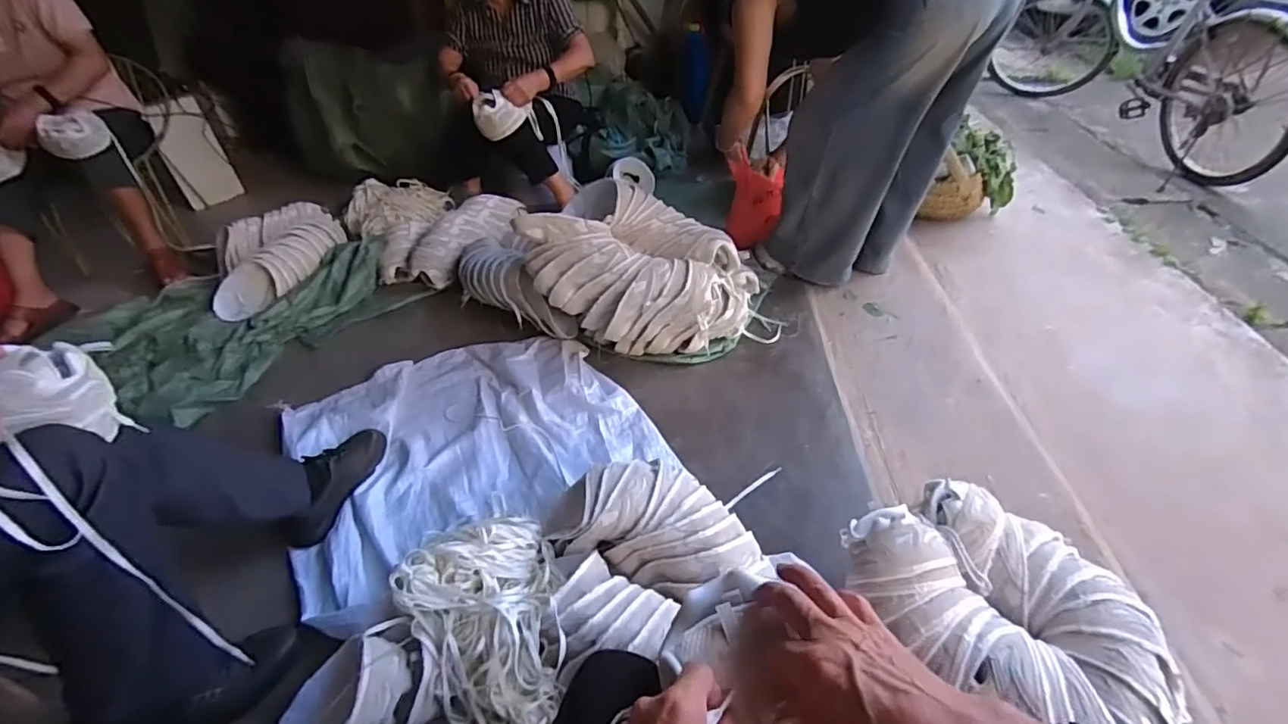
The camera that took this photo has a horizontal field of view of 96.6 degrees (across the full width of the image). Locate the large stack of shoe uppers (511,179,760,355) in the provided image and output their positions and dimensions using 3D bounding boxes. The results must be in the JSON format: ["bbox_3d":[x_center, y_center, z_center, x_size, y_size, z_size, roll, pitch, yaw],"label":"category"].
[{"bbox_3d":[-0.012,-0.220,1.476,0.537,0.313,0.374,12,44,18],"label":"large stack of shoe uppers"}]

